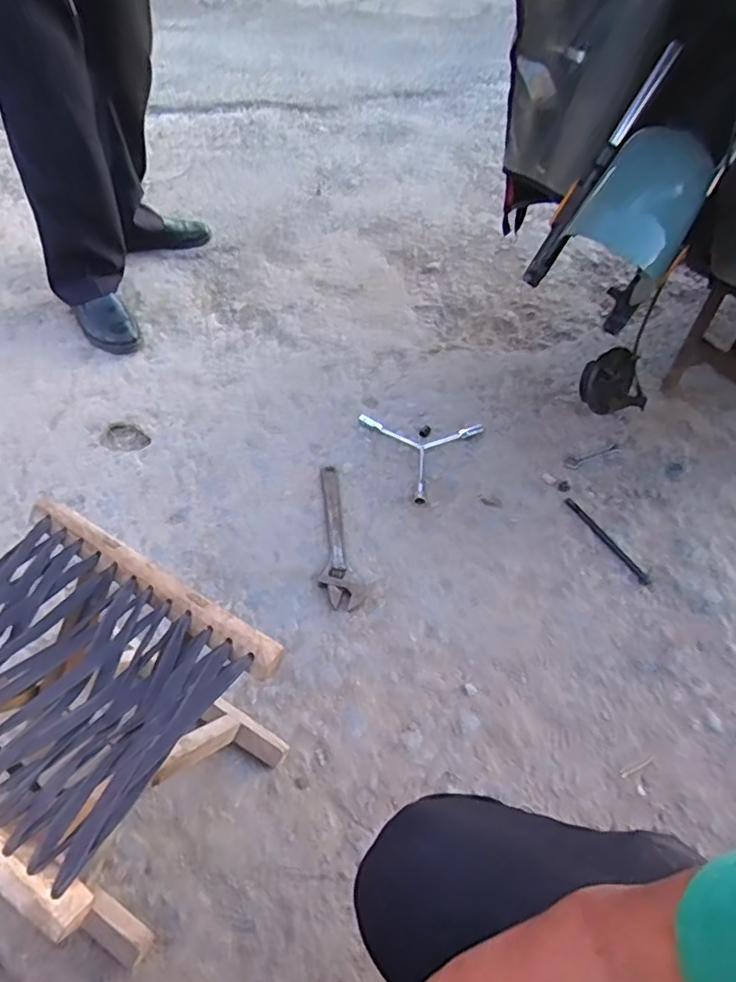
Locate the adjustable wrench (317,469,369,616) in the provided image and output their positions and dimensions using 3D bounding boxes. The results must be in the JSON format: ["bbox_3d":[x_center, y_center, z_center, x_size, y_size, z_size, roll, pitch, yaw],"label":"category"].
[{"bbox_3d":[-0.059,0.064,0.991,0.062,0.021,0.282,-5,48,-11],"label":"adjustable wrench"}]

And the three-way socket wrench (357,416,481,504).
[{"bbox_3d":[0.129,-0.088,1.137,0.201,0.020,0.225,-17,50,-20],"label":"three-way socket wrench"}]

